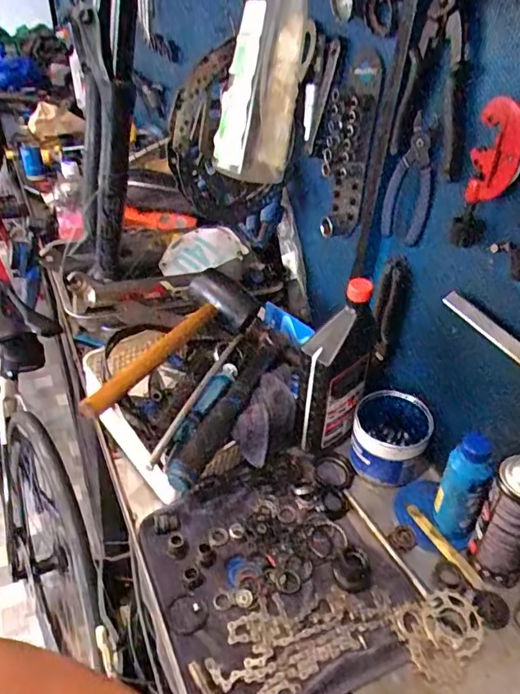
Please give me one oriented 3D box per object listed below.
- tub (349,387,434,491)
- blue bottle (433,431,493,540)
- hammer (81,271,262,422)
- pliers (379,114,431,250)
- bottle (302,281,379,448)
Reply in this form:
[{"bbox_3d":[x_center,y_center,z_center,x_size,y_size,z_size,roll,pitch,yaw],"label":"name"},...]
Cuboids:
[{"bbox_3d":[0.180,0.127,0.737,0.100,0.098,0.091,2,37,-2],"label":"tub"},{"bbox_3d":[0.239,0.172,0.626,0.034,0.150,0.043,-5,38,-12],"label":"blue bottle"},{"bbox_3d":[-0.131,-0.020,0.776,0.091,0.061,0.342,29,44,29],"label":"hammer"},{"bbox_3d":[0.188,-0.205,0.668,0.023,0.145,0.072,-8,39,-16],"label":"pliers"},{"bbox_3d":[0.100,0.042,0.713,0.102,0.275,0.050,-21,44,-29],"label":"bottle"}]

